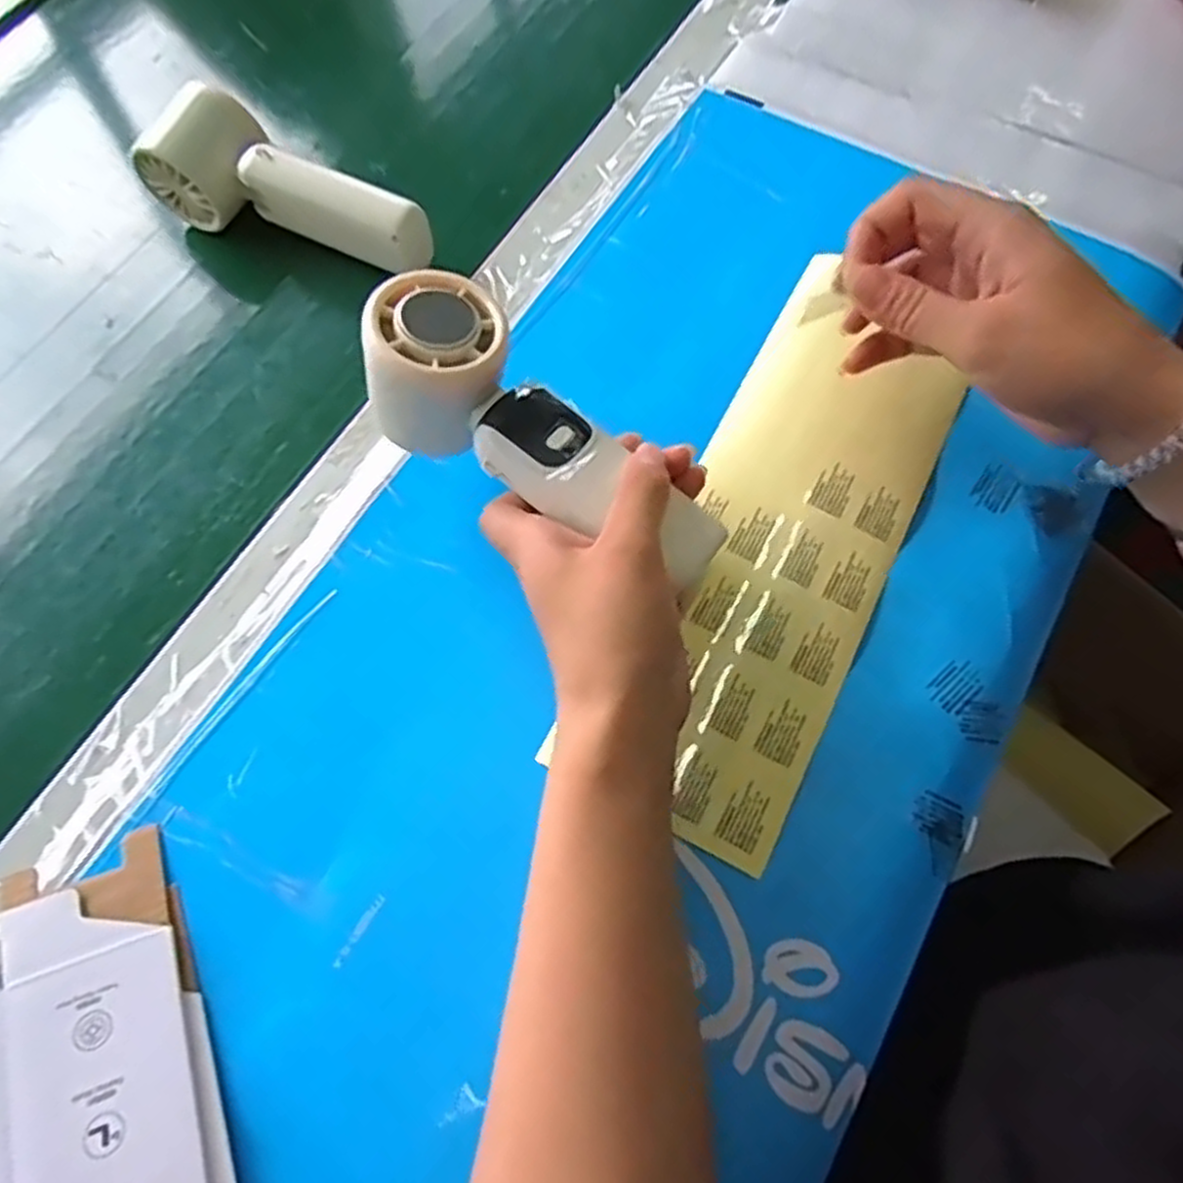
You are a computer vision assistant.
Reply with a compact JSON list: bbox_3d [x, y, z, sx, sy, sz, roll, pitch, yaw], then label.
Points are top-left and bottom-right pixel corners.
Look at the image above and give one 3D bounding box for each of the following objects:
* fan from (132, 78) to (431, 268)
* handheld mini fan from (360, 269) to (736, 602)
[{"bbox_3d":[-0.159,-0.220,0.419,0.163,0.058,0.051,19,71,10],"label":"fan"},{"bbox_3d":[-0.020,-0.059,0.313,0.162,0.045,0.056,37,74,0],"label":"handheld mini fan"}]

